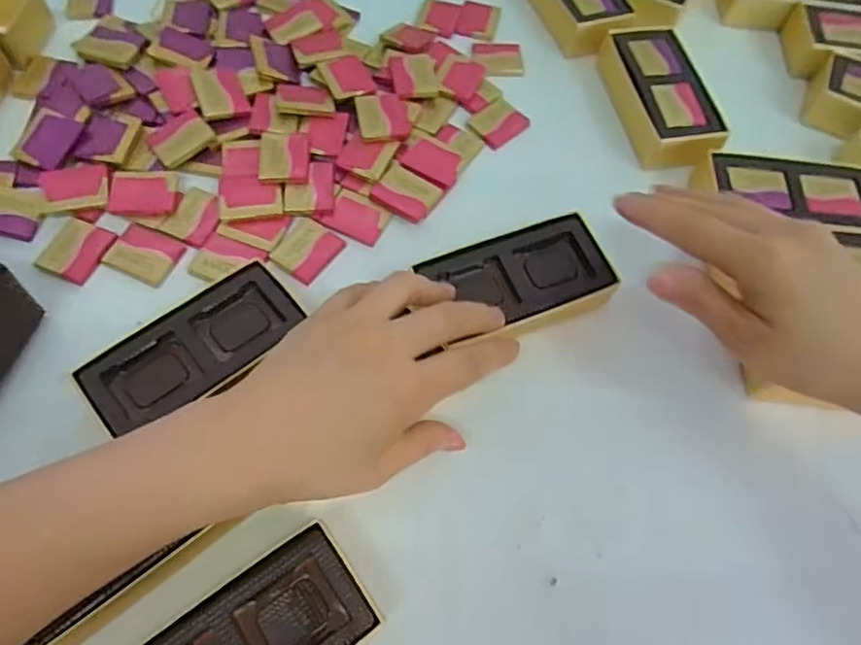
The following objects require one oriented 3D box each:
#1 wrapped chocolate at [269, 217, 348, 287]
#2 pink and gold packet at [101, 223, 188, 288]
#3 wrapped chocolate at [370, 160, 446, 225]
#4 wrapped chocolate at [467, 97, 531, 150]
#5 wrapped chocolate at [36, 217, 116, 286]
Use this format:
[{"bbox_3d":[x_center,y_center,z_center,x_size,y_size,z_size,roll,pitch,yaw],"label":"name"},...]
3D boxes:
[{"bbox_3d":[-0.079,-0.047,0.372,0.036,0.004,0.040,31,66,11],"label":"wrapped chocolate"},{"bbox_3d":[-0.177,-0.042,0.362,0.039,0.006,0.033,22,64,7],"label":"pink and gold packet"},{"bbox_3d":[-0.017,-0.087,0.395,0.040,0.006,0.033,31,65,11],"label":"wrapped chocolate"},{"bbox_3d":[0.051,-0.149,0.435,0.033,0.004,0.042,40,67,15],"label":"wrapped chocolate"},{"bbox_3d":[-0.217,-0.045,0.357,0.035,0.004,0.038,21,64,6],"label":"wrapped chocolate"}]

